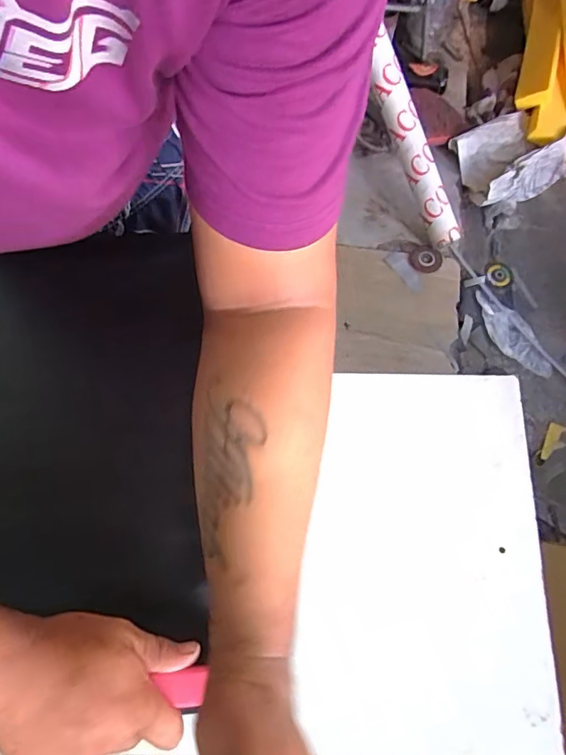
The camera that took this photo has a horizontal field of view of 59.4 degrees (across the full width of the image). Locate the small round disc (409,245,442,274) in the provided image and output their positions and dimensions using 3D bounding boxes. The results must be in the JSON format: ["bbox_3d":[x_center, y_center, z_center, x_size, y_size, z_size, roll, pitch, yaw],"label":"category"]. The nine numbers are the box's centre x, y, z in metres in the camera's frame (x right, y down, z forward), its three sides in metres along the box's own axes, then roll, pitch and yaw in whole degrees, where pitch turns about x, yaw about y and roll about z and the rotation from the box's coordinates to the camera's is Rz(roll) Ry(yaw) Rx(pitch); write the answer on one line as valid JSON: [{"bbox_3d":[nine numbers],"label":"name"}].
[{"bbox_3d":[0.437,-0.362,1.526,0.093,0.025,0.090,0,72,0],"label":"small round disc"}]

